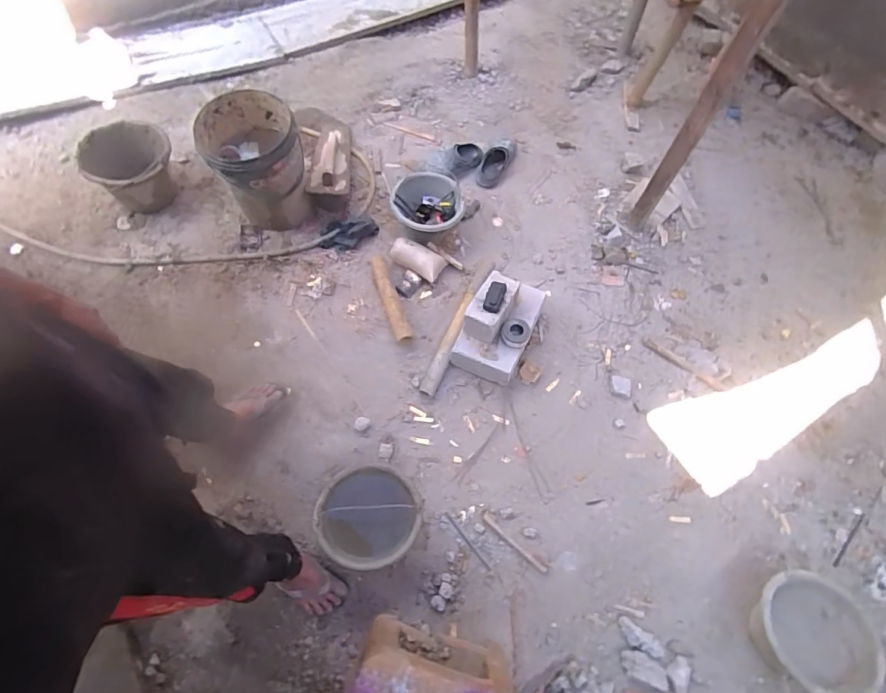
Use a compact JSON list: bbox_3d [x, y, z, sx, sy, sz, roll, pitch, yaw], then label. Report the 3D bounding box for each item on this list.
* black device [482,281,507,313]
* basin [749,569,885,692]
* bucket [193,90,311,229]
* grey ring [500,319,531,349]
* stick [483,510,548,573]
[{"bbox_3d":[0.154,-0.146,1.393,0.050,0.022,0.097,19,64,8],"label":"black device"},{"bbox_3d":[0.885,0.688,1.142,0.227,0.164,0.260,-5,64,-2],"label":"basin"},{"bbox_3d":[-0.608,-0.598,1.594,0.279,0.373,0.335,-18,65,-11],"label":"bucket"},{"bbox_3d":[0.220,-0.038,1.424,0.087,0.037,0.087,1,63,-2],"label":"grey ring"},{"bbox_3d":[0.191,0.530,1.272,0.214,0.014,0.024,41,71,17],"label":"stick"}]

